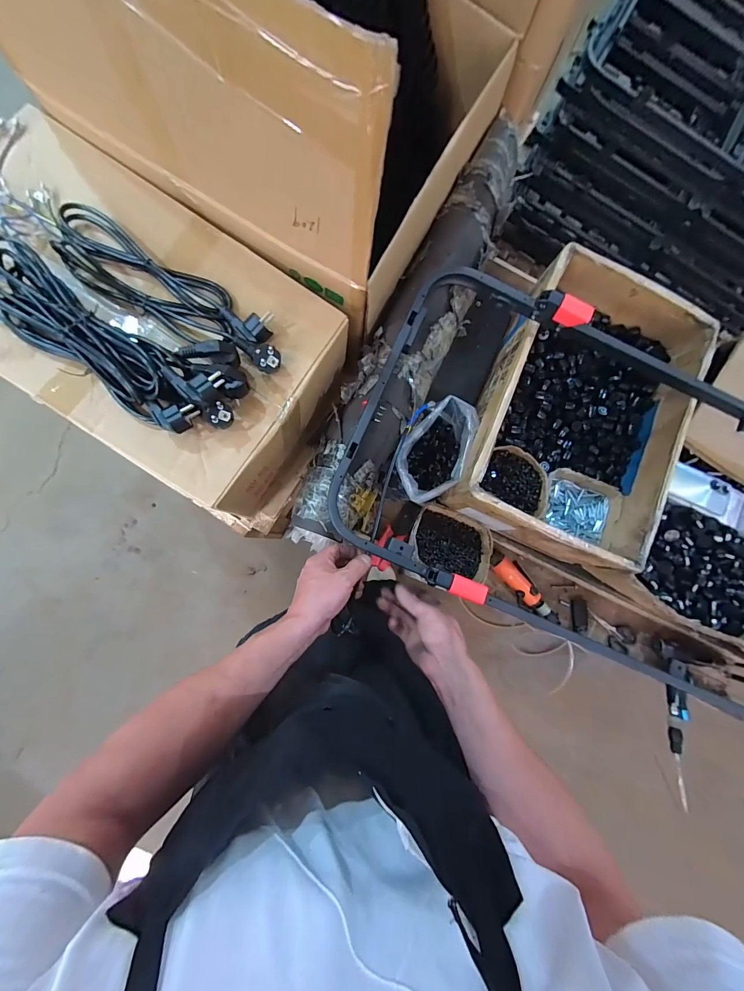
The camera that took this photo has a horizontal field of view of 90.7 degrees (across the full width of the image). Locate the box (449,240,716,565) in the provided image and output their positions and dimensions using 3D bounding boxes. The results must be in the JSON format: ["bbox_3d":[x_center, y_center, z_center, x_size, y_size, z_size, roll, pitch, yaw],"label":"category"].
[{"bbox_3d":[0.408,-0.160,0.727,0.355,0.137,0.534,25,82,-3],"label":"box"}]

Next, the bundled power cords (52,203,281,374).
[{"bbox_3d":[-0.280,-0.281,0.509,0.362,0.045,0.095,31,81,-2],"label":"bundled power cords"}]

